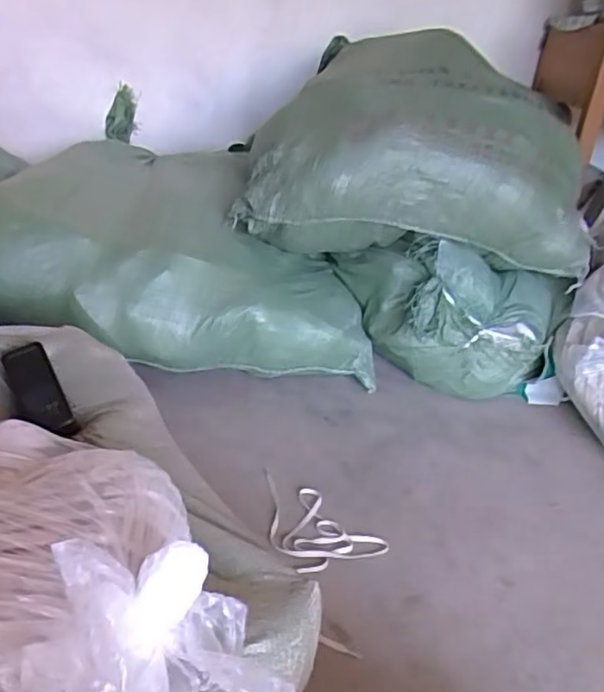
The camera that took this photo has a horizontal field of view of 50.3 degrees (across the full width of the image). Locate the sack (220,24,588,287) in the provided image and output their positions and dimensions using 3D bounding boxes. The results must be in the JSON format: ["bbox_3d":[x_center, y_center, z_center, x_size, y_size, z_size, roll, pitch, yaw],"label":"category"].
[{"bbox_3d":[0.238,-0.453,1.496,0.747,0.418,0.507,2,26,-10],"label":"sack"}]

